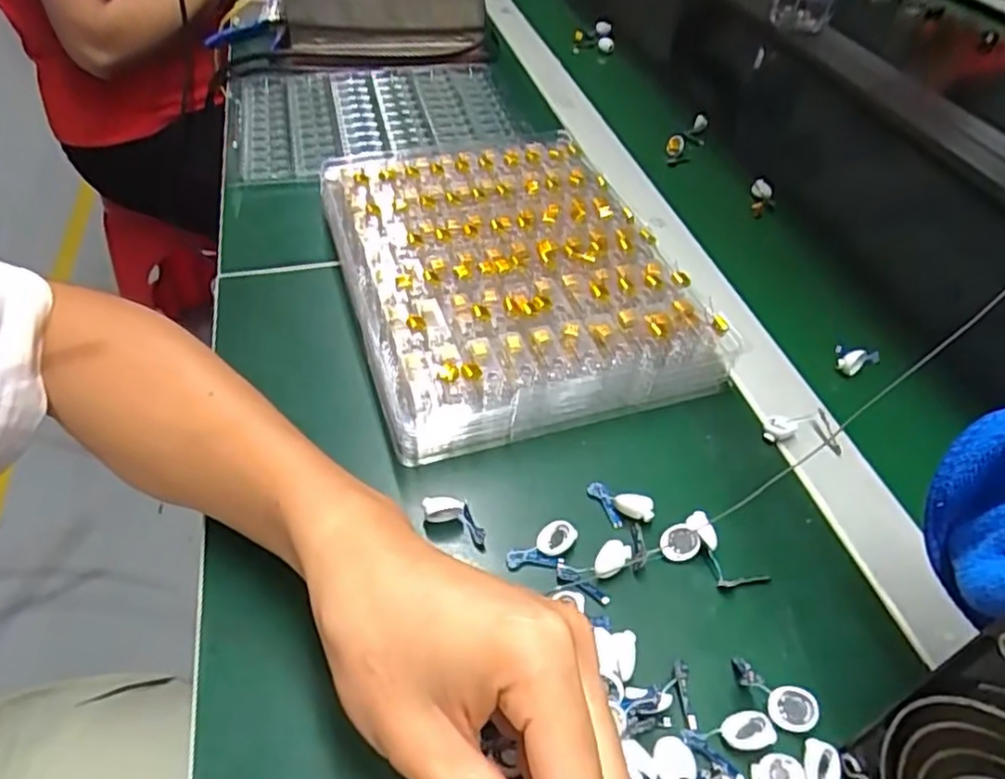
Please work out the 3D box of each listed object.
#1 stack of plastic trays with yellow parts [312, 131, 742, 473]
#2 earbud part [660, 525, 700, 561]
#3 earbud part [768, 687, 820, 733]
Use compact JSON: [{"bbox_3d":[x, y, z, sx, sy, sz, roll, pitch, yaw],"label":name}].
[{"bbox_3d":[0.000,-0.079,0.434,0.190,0.040,0.255,-13,49,-14],"label":"stack of plastic trays with yellow parts"},{"bbox_3d":[0.083,0.072,0.317,0.017,0.008,0.014,1,47,-2],"label":"earbud part"},{"bbox_3d":[0.115,0.126,0.267,0.019,0.004,0.016,-5,74,1],"label":"earbud part"}]

